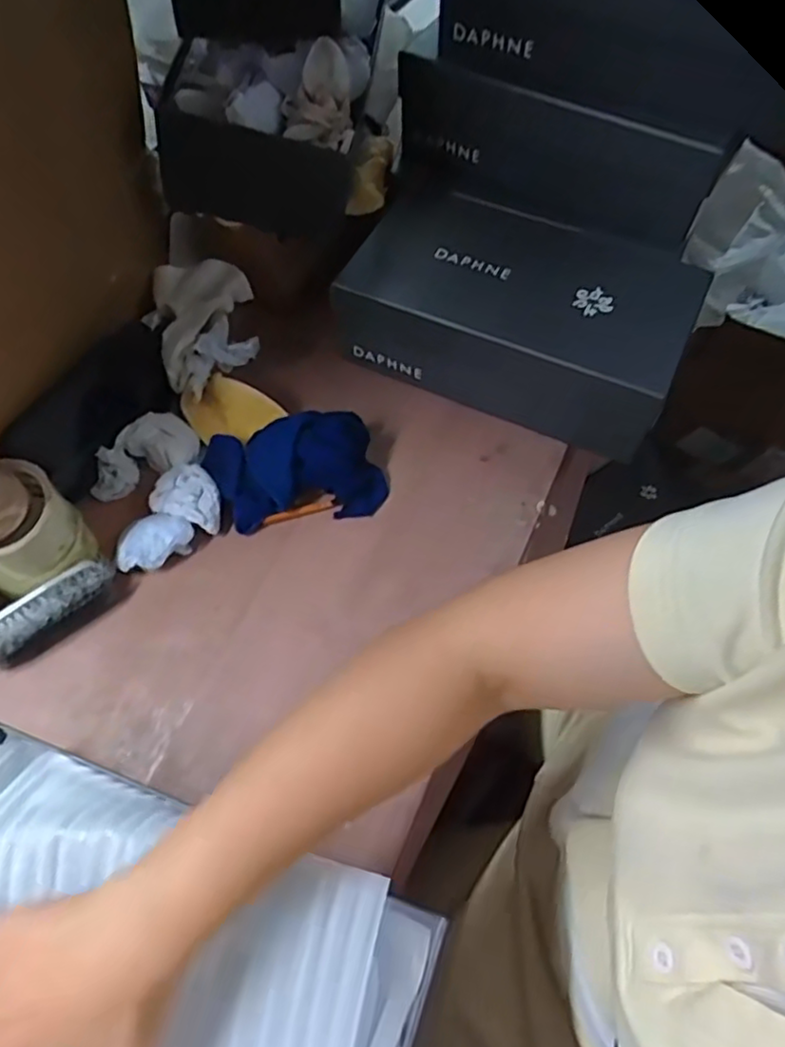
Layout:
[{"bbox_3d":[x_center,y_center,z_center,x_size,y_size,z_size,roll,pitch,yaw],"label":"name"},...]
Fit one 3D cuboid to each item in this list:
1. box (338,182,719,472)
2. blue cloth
[{"bbox_3d":[0.116,-0.203,0.651,0.301,0.110,0.179,23,63,12],"label":"box"},{"bbox_3d":[-0.085,-0.056,0.591,0.148,0.055,0.093,-10,61,-6],"label":"blue cloth"}]

